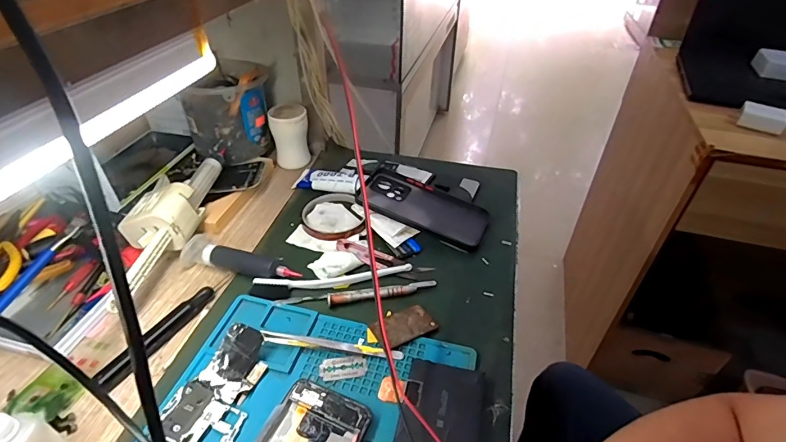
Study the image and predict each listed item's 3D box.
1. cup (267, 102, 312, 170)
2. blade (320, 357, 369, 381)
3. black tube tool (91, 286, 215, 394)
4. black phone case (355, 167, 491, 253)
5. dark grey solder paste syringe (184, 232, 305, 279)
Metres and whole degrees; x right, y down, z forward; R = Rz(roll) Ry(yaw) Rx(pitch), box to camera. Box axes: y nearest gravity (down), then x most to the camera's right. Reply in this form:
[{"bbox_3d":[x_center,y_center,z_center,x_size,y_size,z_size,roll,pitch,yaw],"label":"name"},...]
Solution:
[{"bbox_3d":[-0.150,-0.124,0.621,0.051,0.082,0.044,-12,41,-15],"label":"cup"},{"bbox_3d":[-0.045,0.131,0.380,0.041,0.004,0.021,-5,40,-7],"label":"blade"},{"bbox_3d":[-0.219,0.106,0.400,0.017,0.014,0.120,22,44,24],"label":"black tube tool"},{"bbox_3d":[0.038,-0.017,0.536,0.162,0.013,0.082,21,44,12],"label":"black phone case"},{"bbox_3d":[-0.167,0.047,0.462,0.130,0.023,0.037,16,42,17],"label":"dark grey solder paste syringe"}]

